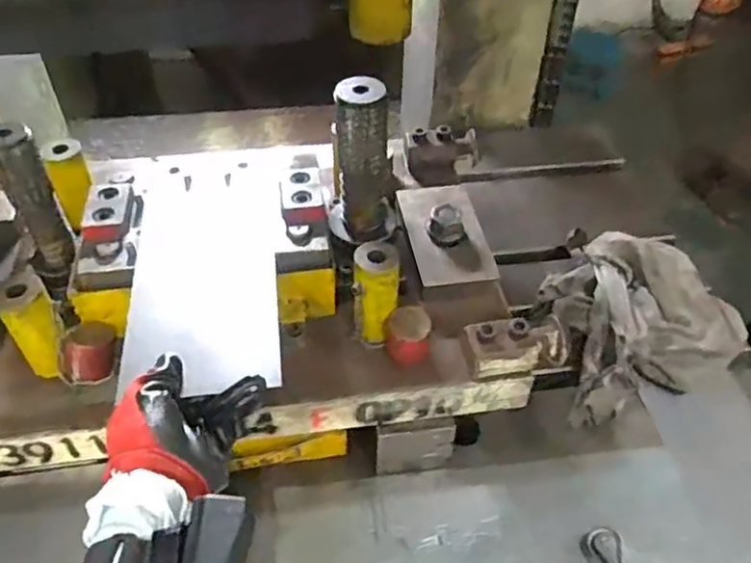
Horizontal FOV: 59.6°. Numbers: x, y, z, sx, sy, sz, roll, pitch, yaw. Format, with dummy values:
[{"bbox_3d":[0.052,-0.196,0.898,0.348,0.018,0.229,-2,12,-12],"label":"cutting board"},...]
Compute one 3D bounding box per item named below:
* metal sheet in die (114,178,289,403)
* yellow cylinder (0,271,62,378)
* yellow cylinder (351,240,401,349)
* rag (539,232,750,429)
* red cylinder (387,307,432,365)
[{"bbox_3d":[-0.145,-0.010,0.574,0.126,0.007,0.246,-5,47,-4],"label":"metal sheet in die"},{"bbox_3d":[-0.293,0.039,0.567,0.039,0.088,0.040,-27,52,-25],"label":"yellow cylinder"},{"bbox_3d":[0.000,0.013,0.602,0.042,0.097,0.038,3,46,2],"label":"yellow cylinder"},{"bbox_3d":[0.300,0.039,0.772,0.234,0.072,0.191,-15,48,-15],"label":"rag"},{"bbox_3d":[0.030,0.048,0.595,0.039,0.041,0.037,6,46,5],"label":"red cylinder"}]

